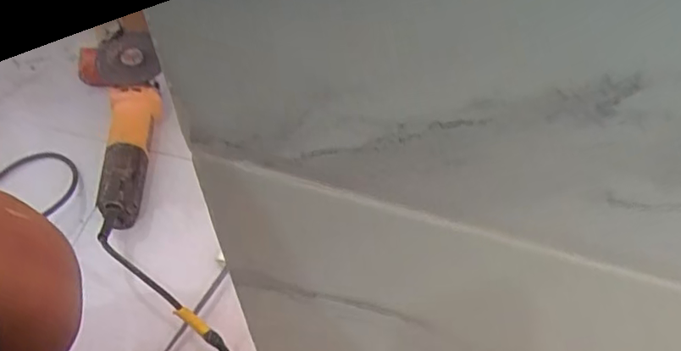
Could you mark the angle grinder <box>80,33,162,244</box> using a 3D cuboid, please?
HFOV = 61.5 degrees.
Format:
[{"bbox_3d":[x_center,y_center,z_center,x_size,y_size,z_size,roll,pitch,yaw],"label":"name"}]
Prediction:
[{"bbox_3d":[-0.291,-0.057,0.804,0.114,0.100,0.285,-14,56,-8],"label":"angle grinder"}]

